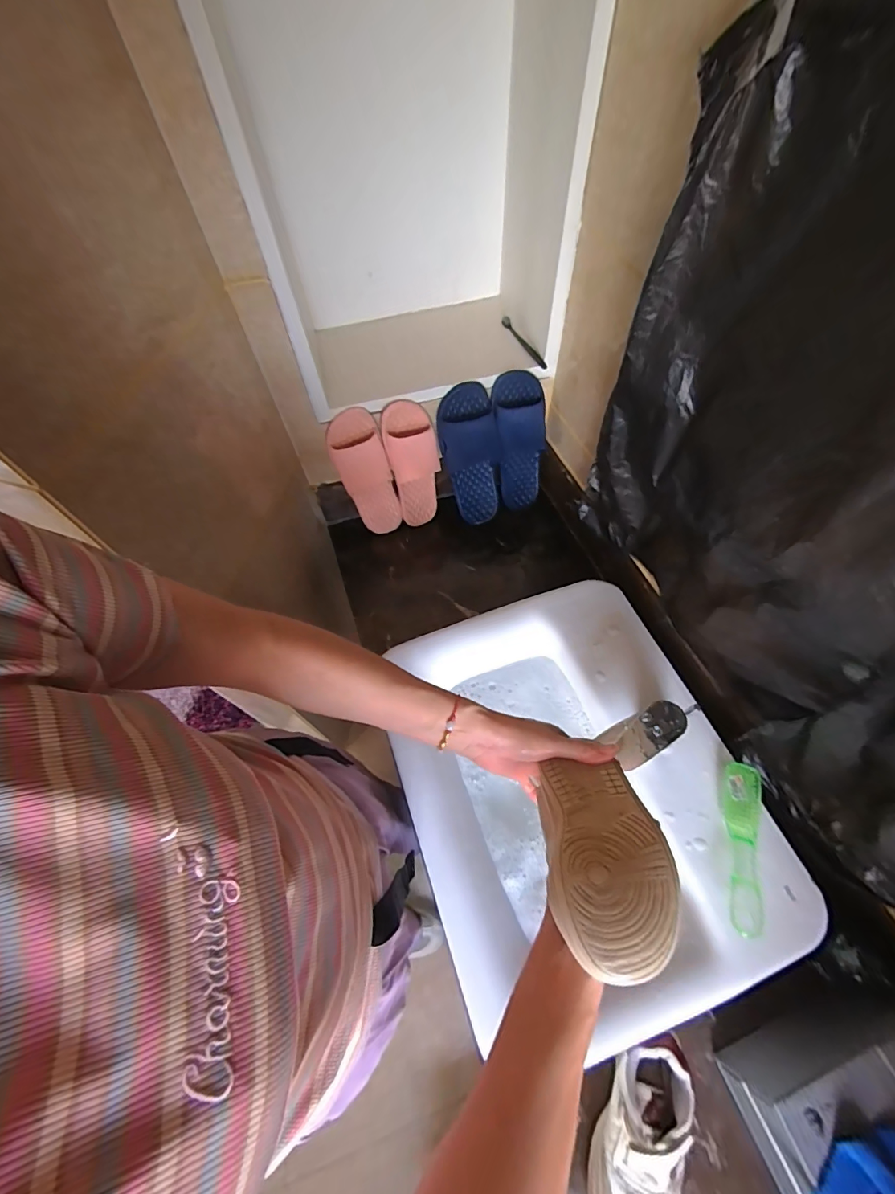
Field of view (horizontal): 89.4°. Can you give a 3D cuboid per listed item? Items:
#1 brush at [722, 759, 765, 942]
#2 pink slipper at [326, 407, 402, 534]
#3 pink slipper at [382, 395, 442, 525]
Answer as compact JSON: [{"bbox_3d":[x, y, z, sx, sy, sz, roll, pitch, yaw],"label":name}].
[{"bbox_3d":[0.361,0.298,0.554,0.043,0.023,0.191,18,62,13],"label":"brush"},{"bbox_3d":[-0.161,-0.231,0.907,0.100,0.255,0.087,-17,60,-7],"label":"pink slipper"},{"bbox_3d":[-0.066,-0.259,0.931,0.102,0.258,0.088,-9,59,-2],"label":"pink slipper"}]

